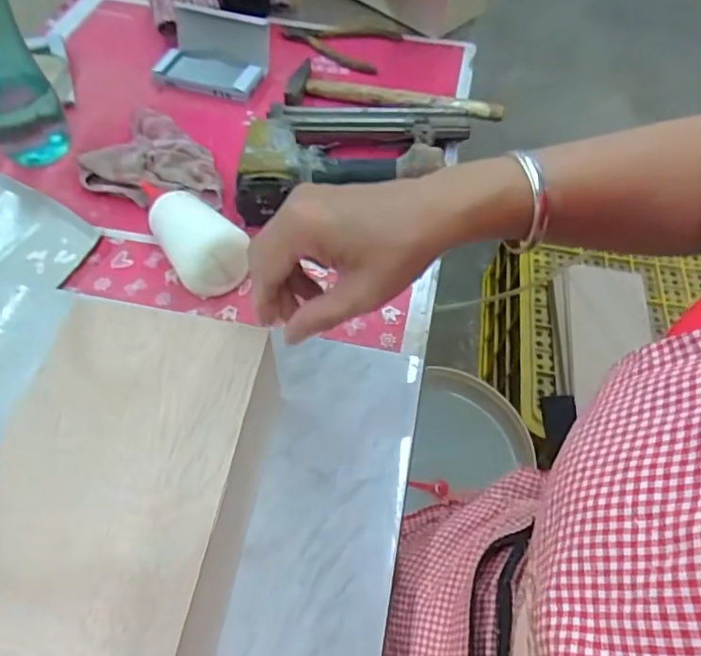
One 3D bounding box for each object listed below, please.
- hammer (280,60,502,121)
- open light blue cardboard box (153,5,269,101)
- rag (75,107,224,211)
[{"bbox_3d":[0.050,-0.264,0.628,0.241,0.027,0.069,9,55,6],"label":"hammer"},{"bbox_3d":[-0.167,-0.326,0.649,0.125,0.064,0.085,15,56,10],"label":"open light blue cardboard box"},{"bbox_3d":[-0.196,-0.160,0.553,0.154,0.024,0.108,35,61,21],"label":"rag"}]

